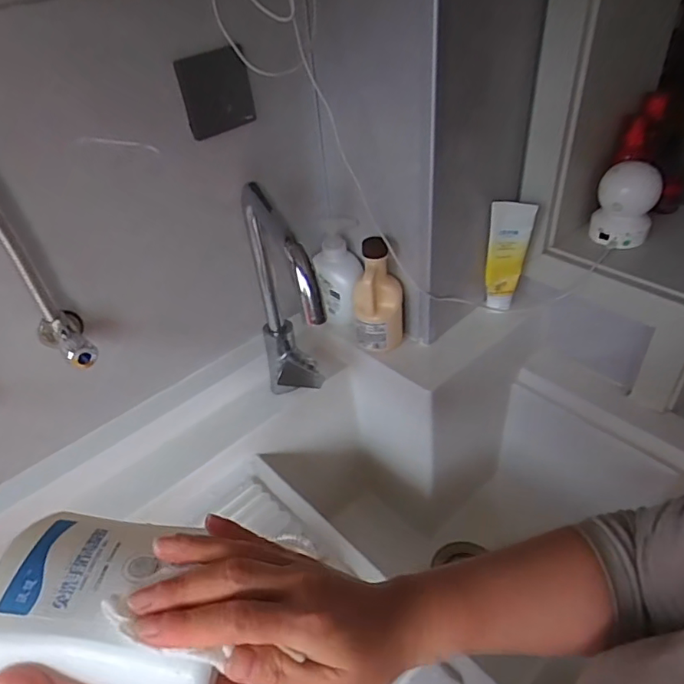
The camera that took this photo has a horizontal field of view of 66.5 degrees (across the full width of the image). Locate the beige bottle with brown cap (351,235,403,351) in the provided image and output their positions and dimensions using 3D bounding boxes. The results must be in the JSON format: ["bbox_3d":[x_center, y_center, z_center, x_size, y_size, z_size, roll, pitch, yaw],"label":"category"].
[{"bbox_3d":[0.050,-0.066,0.735,0.068,0.158,0.051,-4,40,3],"label":"beige bottle with brown cap"}]

